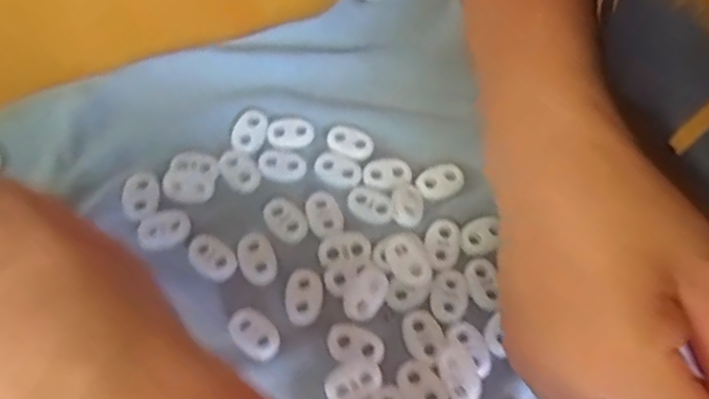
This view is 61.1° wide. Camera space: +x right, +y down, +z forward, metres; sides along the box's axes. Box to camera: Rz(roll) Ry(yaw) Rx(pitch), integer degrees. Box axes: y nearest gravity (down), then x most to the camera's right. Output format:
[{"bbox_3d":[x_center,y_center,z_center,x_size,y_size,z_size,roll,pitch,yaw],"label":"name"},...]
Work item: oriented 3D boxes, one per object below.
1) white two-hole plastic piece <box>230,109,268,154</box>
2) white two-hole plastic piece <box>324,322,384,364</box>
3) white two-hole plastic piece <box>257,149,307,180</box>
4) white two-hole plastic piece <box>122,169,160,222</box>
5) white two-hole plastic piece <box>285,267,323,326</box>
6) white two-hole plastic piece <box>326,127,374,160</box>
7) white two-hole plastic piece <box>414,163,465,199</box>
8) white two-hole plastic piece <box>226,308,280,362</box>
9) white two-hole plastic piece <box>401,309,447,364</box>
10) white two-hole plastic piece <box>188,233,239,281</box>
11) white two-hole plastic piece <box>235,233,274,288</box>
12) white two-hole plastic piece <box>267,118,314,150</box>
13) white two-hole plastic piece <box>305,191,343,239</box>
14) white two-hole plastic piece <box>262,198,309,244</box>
[{"bbox_3d":[-0.050,-0.033,0.282,0.015,0.004,0.022,15,64,6],"label":"white two-hole plastic piece"},{"bbox_3d":[0.000,0.057,0.240,0.023,0.004,0.014,8,64,3],"label":"white two-hole plastic piece"},{"bbox_3d":[-0.033,-0.017,0.275,0.022,0.004,0.014,14,64,6],"label":"white two-hole plastic piece"},{"bbox_3d":[-0.095,-0.002,0.267,0.016,0.004,0.025,-6,64,-4],"label":"white two-hole plastic piece"},{"bbox_3d":[-0.021,0.039,0.248,0.015,0.004,0.024,5,64,1],"label":"white two-hole plastic piece"},{"bbox_3d":[-0.003,-0.027,0.281,0.022,0.004,0.013,19,65,8],"label":"white two-hole plastic piece"},{"bbox_3d":[0.039,-0.009,0.273,0.022,0.004,0.015,-28,68,-14],"label":"white two-hole plastic piece"},{"bbox_3d":[-0.041,0.053,0.241,0.015,0.004,0.024,-41,71,-19],"label":"white two-hole plastic piece"},{"bbox_3d":[0.028,0.054,0.241,0.016,0.004,0.022,-25,67,-13],"label":"white two-hole plastic piece"},{"bbox_3d":[-0.061,0.024,0.256,0.023,0.004,0.015,41,70,17],"label":"white two-hole plastic piece"},{"bbox_3d":[-0.042,0.025,0.255,0.015,0.004,0.024,-19,66,-10],"label":"white two-hole plastic piece"},{"bbox_3d":[-0.030,-0.032,0.282,0.021,0.004,0.015,-7,64,-5],"label":"white two-hole plastic piece"},{"bbox_3d":[-0.014,0.006,0.264,0.015,0.004,0.023,-17,65,-10],"label":"white two-hole plastic piece"},{"bbox_3d":[-0.031,0.008,0.264,0.015,0.004,0.022,-41,71,-19],"label":"white two-hole plastic piece"}]

